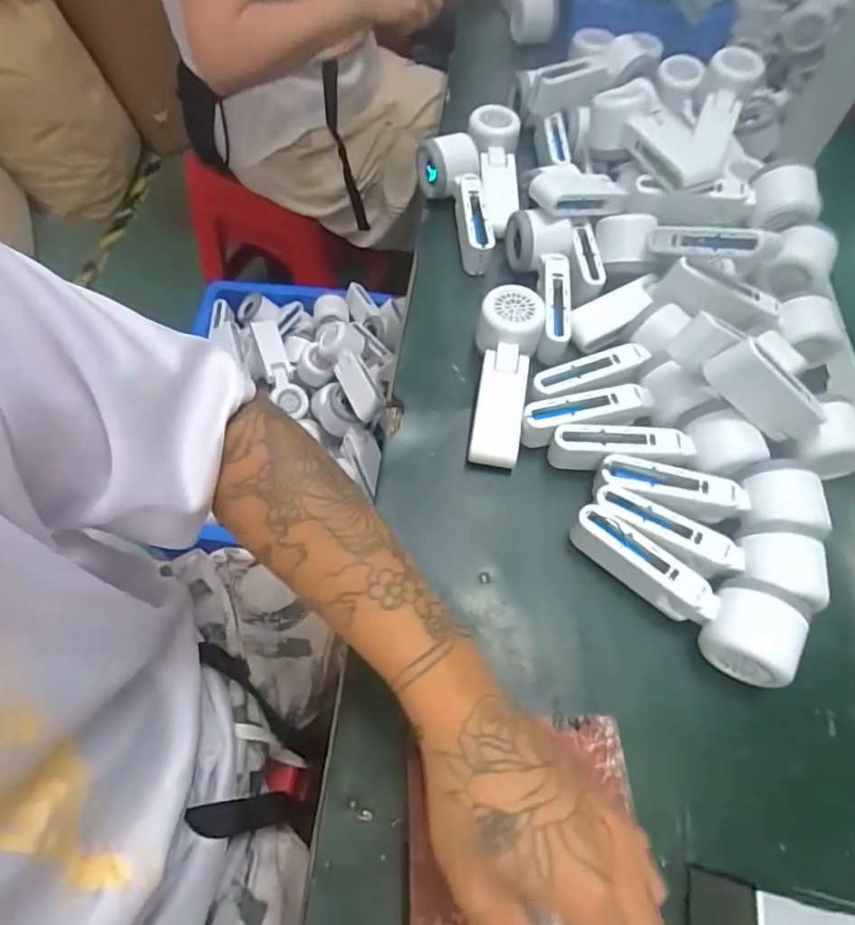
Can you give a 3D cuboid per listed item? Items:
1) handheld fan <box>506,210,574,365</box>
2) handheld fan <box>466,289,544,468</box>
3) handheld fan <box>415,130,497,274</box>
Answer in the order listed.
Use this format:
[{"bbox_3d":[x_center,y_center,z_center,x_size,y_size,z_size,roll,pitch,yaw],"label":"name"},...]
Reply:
[{"bbox_3d":[0.105,-0.171,0.532,0.064,0.049,0.153,8,61,0],"label":"handheld fan"},{"bbox_3d":[0.063,-0.077,0.482,0.055,0.049,0.162,12,61,2],"label":"handheld fan"},{"bbox_3d":[0.031,-0.273,0.586,0.061,0.048,0.162,-6,62,-7],"label":"handheld fan"}]

